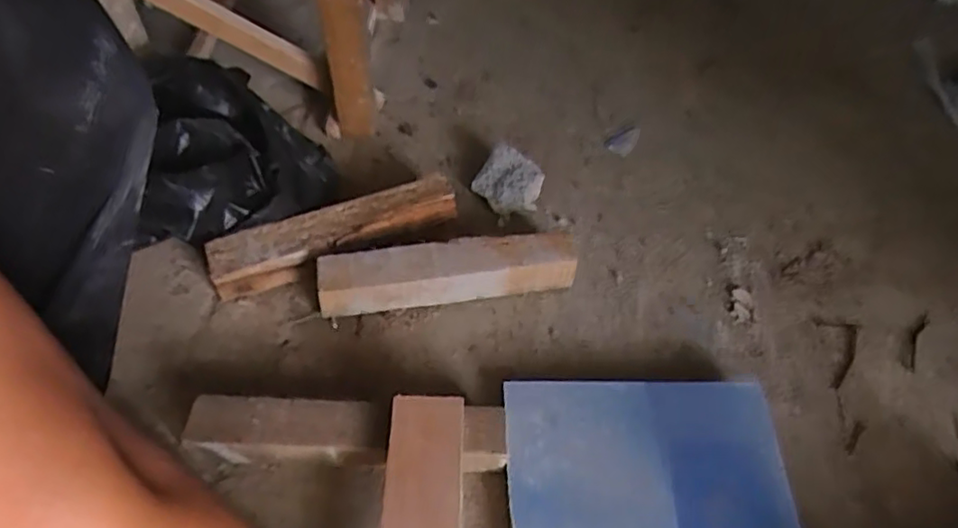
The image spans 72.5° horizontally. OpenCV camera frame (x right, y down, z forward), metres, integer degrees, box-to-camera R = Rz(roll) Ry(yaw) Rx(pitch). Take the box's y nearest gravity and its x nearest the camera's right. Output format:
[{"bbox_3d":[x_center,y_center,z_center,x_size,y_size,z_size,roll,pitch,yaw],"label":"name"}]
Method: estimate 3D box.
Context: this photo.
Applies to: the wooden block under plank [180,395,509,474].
[{"bbox_3d":[-0.099,0.142,0.531,0.240,0.046,0.052,4,53,-1],"label":"wooden block under plank"}]

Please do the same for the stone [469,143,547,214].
[{"bbox_3d":[0.028,-0.090,0.699,0.071,0.042,0.053,28,57,16],"label":"stone"}]

